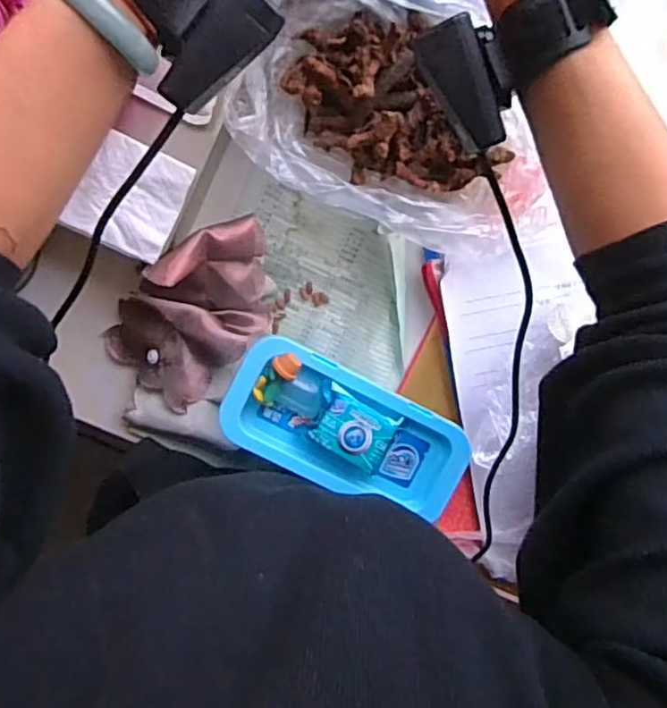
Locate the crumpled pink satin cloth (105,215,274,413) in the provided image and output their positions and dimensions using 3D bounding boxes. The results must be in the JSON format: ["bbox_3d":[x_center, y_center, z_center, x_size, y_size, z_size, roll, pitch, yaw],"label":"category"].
[{"bbox_3d":[-0.108,-0.037,0.521,0.173,0.072,0.101,-43,99,2],"label":"crumpled pink satin cloth"}]

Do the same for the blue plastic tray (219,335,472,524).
[{"bbox_3d":[0.009,0.059,0.460,0.178,0.024,0.087,27,95,-8],"label":"blue plastic tray"}]

